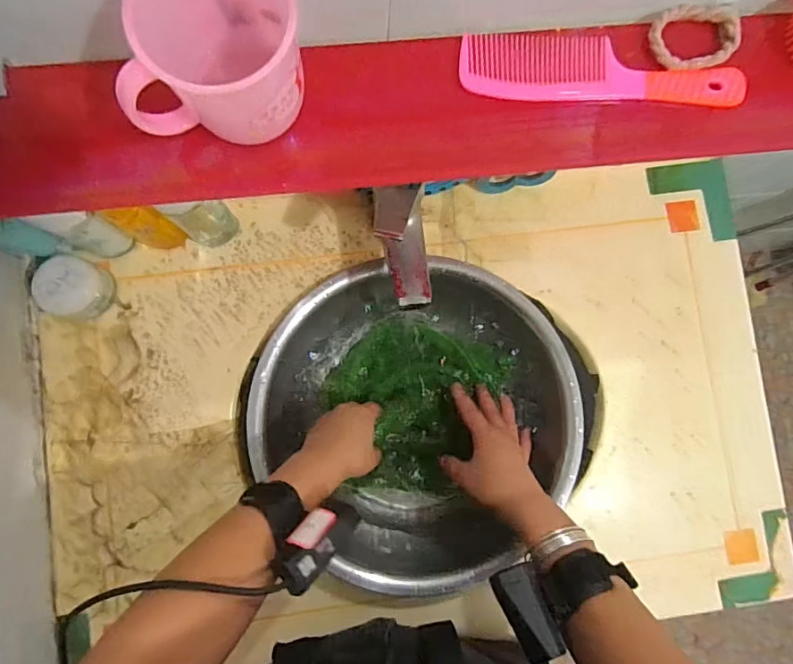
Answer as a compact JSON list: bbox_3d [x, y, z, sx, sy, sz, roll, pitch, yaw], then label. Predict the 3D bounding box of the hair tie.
[{"bbox_3d":[0.209,-0.206,0.354,0.064,0.007,0.044,-4,89,-5],"label":"hair tie"}]

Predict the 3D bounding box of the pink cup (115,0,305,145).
[{"bbox_3d":[-0.103,-0.160,0.291,0.094,0.089,0.076,-7,89,-5],"label":"pink cup"}]

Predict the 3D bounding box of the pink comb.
[{"bbox_3d":[0.142,-0.184,0.354,0.194,0.012,0.047,2,88,-5],"label":"pink comb"}]

